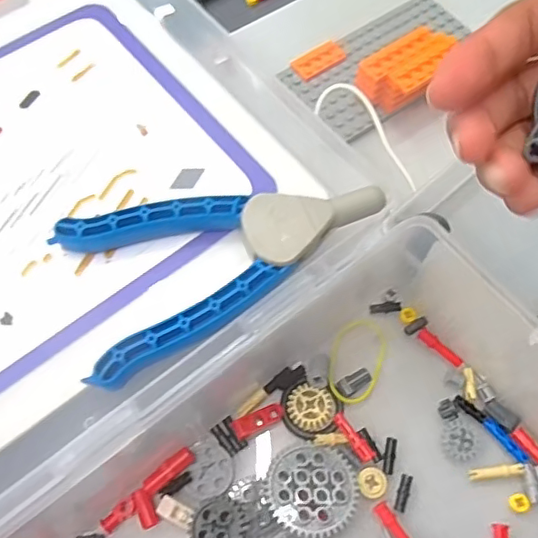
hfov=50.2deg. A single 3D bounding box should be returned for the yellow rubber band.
[{"bbox_3d":[0.042,0.043,0.274,0.027,0.006,0.043,19,67,9],"label":"yellow rubber band"}]

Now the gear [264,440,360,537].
[{"bbox_3d":[0.019,0.094,0.247,0.040,0.004,0.038,-22,59,-22],"label":"gear"}]

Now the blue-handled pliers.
[{"bbox_3d":[-0.013,-0.005,0.228,0.124,0.018,0.065,-20,67,-9],"label":"blue-handled pliers"}]

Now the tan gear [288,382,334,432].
[{"bbox_3d":[0.019,0.063,0.262,0.021,0.005,0.021,0,66,0],"label":"tan gear"}]

